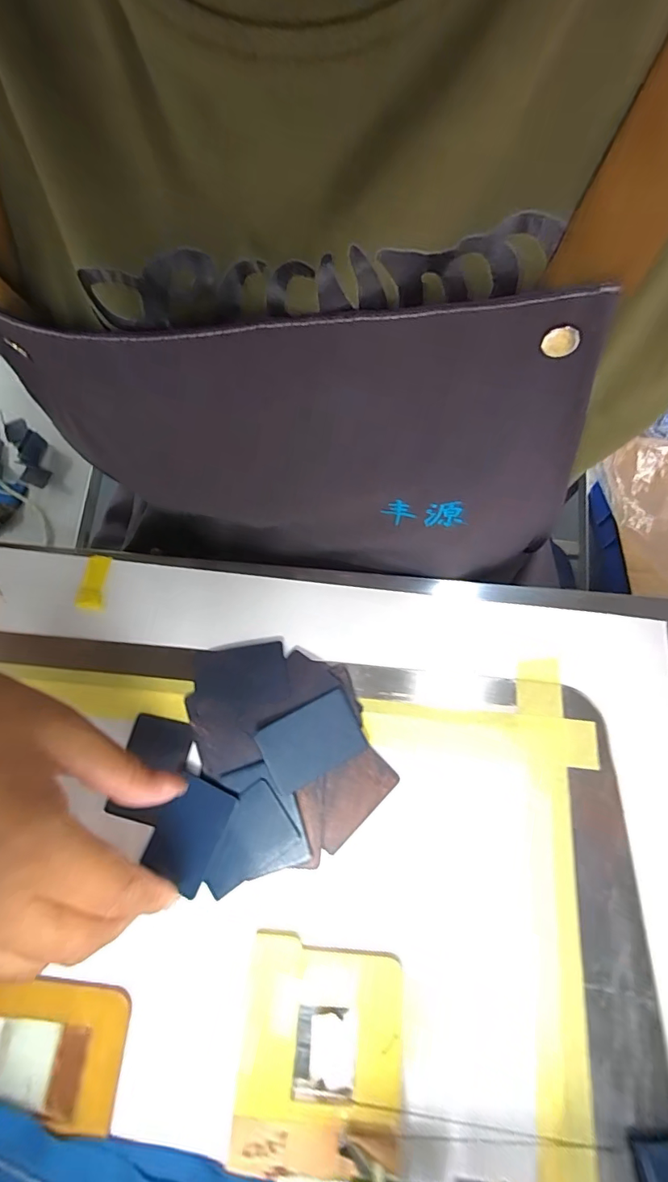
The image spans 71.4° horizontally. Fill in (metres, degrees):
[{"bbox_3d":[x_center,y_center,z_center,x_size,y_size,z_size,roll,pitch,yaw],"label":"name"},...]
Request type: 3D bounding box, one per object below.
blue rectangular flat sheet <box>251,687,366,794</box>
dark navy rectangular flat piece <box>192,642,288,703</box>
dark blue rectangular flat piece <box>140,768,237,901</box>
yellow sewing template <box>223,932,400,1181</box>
[{"bbox_3d":[-0.012,0.079,0.245,0.052,0.004,0.035,-27,80,-13],"label":"blue rectangular flat sheet"},{"bbox_3d":[-0.053,0.047,0.260,0.052,0.006,0.032,-7,71,0],"label":"dark navy rectangular flat piece"},{"bbox_3d":[-0.074,0.122,0.236,0.033,0.004,0.048,22,73,9],"label":"dark blue rectangular flat piece"},{"bbox_3d":[-0.006,0.204,0.204,0.069,0.008,0.080,4,71,3],"label":"yellow sewing template"}]

